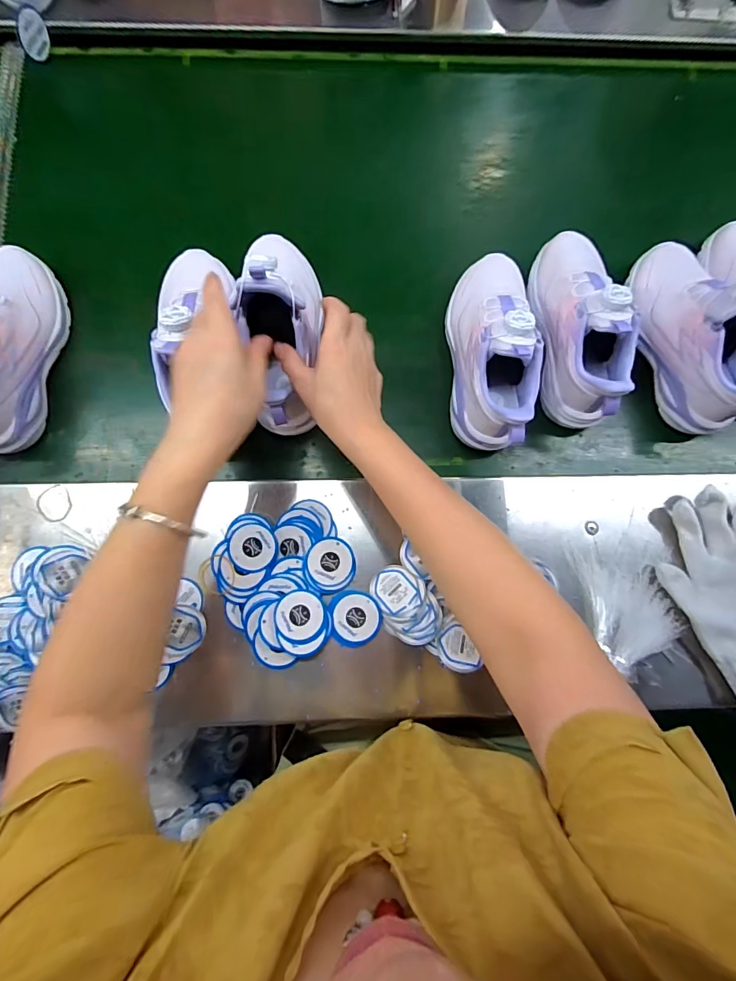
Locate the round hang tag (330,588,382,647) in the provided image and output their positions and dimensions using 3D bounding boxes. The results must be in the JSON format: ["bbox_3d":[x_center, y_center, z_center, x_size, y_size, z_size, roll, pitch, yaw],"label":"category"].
[{"bbox_3d":[-0.011,0.125,0.430,0.049,0.004,0.052,0,81,-2],"label":"round hang tag"}]

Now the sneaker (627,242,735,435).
[{"bbox_3d":[0.360,-0.175,0.462,0.088,0.130,0.219,-10,81,-4],"label":"sneaker"}]

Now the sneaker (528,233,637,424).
[{"bbox_3d":[0.230,-0.182,0.460,0.076,0.100,0.225,-2,81,-2],"label":"sneaker"}]

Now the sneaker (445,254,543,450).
[{"bbox_3d":[0.131,-0.157,0.465,0.082,0.113,0.223,4,81,-2],"label":"sneaker"}]

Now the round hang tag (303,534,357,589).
[{"bbox_3d":[-0.038,0.071,0.441,0.050,0.007,0.048,1,86,-12],"label":"round hang tag"}]

